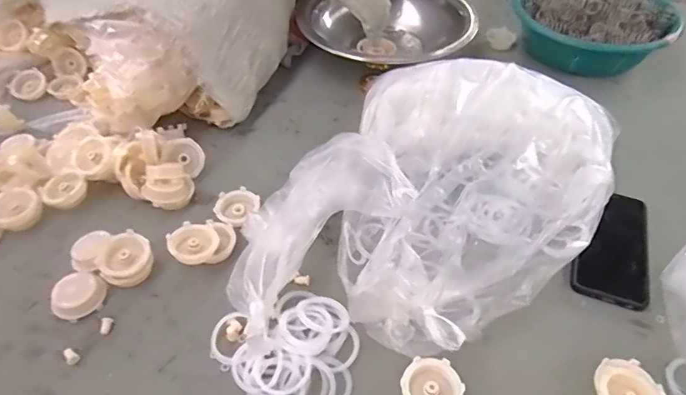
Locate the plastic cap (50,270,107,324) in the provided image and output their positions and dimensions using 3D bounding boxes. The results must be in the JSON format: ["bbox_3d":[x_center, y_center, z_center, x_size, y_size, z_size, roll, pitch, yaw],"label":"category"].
[{"bbox_3d":[-0.285,0.101,0.503,0.047,0.022,0.052,30,55,24],"label":"plastic cap"}]

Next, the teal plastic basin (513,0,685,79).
[{"bbox_3d":[0.418,-0.297,0.807,0.254,0.082,0.223,29,60,24],"label":"teal plastic basin"}]

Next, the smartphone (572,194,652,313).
[{"bbox_3d":[0.312,0.051,0.550,0.077,0.016,0.158,16,50,14],"label":"smartphone"}]

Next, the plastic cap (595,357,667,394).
[{"bbox_3d":[0.255,0.172,0.417,0.056,0.014,0.065,11,49,10],"label":"plastic cap"}]

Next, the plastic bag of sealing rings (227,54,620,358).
[{"bbox_3d":[0.104,-0.003,0.515,0.316,0.093,0.430,23,52,20],"label":"plastic bag of sealing rings"}]

